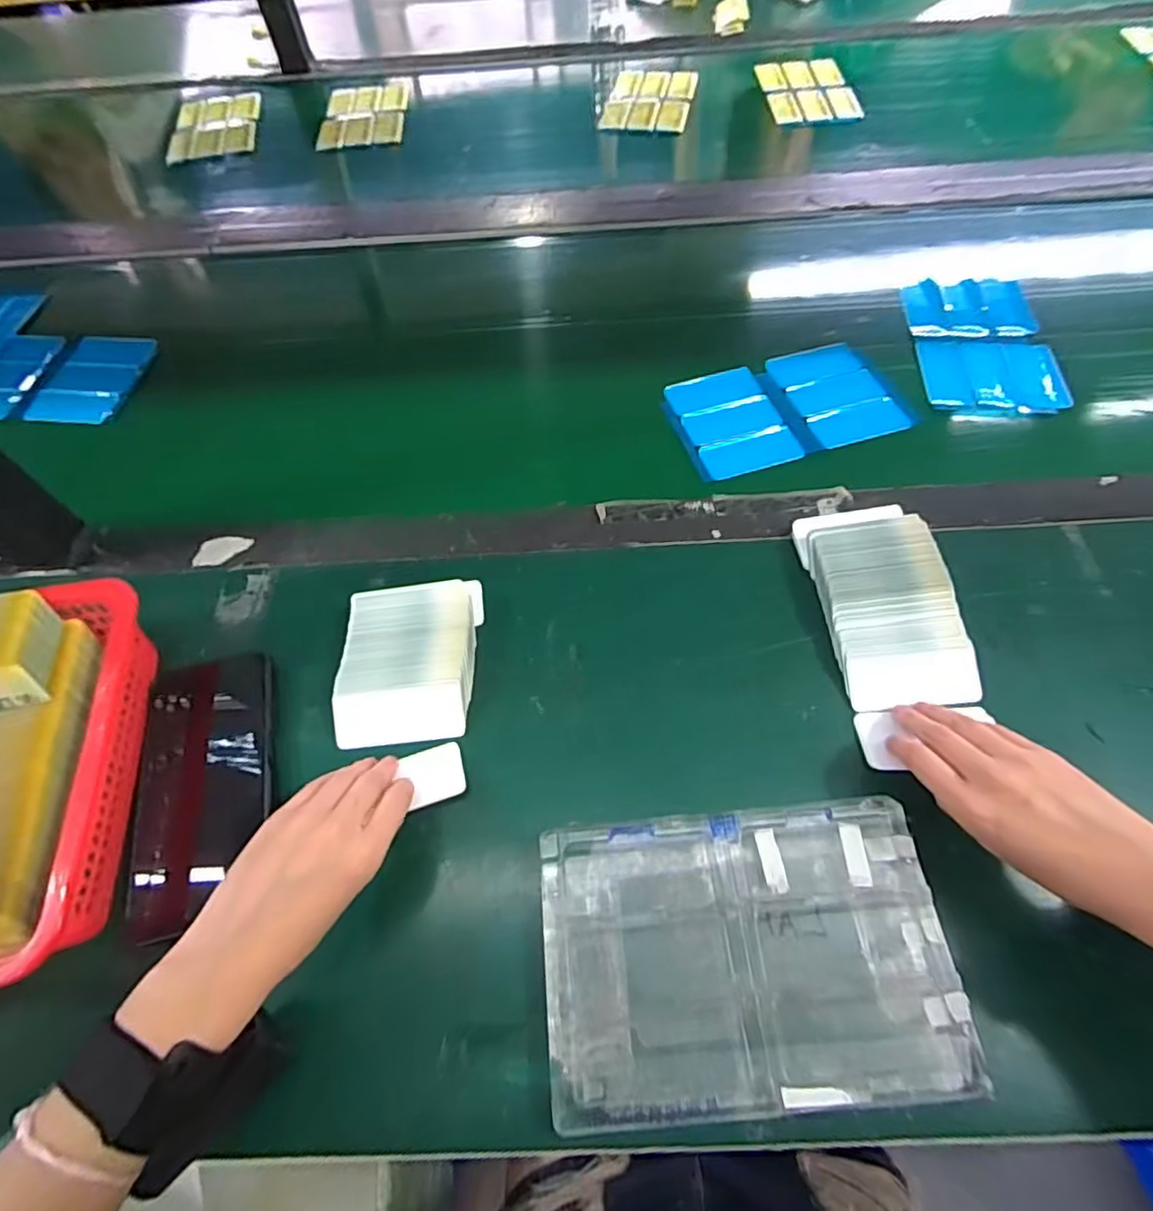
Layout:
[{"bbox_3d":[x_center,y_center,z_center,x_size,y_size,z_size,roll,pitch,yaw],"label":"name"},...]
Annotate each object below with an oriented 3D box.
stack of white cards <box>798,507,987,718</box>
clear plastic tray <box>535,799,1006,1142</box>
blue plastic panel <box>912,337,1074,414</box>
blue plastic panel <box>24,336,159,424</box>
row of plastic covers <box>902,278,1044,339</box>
[{"bbox_3d":[0.213,-0.006,0.419,0.085,0.028,0.146,-7,59,-1],"label":"stack of white cards"},{"bbox_3d":[0.088,0.182,0.321,0.205,0.018,0.135,-5,59,0],"label":"clear plastic tray"},{"bbox_3d":[0.380,-0.209,0.552,0.120,0.009,0.101,7,60,7],"label":"blue plastic panel"},{"bbox_3d":[-0.488,-0.229,0.611,0.089,0.024,0.110,2,59,4],"label":"blue plastic panel"},{"bbox_3d":[0.387,-0.297,0.601,0.120,0.008,0.097,0,59,3],"label":"row of plastic covers"}]

